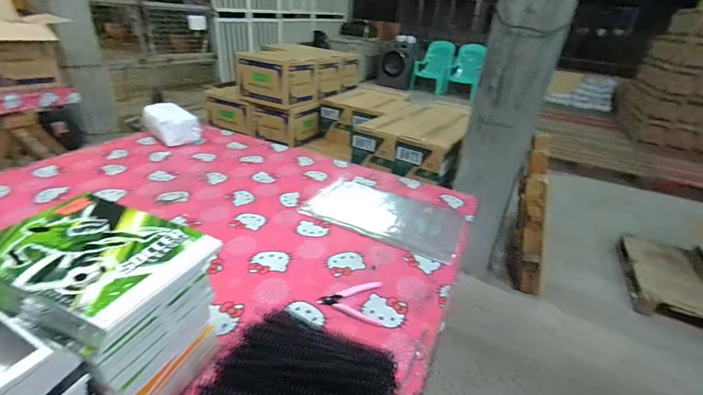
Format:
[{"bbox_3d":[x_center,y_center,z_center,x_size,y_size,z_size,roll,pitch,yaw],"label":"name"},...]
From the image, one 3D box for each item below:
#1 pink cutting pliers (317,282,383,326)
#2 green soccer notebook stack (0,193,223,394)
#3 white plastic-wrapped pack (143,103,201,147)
[{"bbox_3d":[-0.001,0.187,0.640,0.113,0.010,0.103,7,29,1],"label":"pink cutting pliers"},{"bbox_3d":[-0.289,0.155,0.429,0.203,0.233,0.149,14,30,14],"label":"green soccer notebook stack"},{"bbox_3d":[-0.650,-0.264,1.240,0.193,0.107,0.115,27,35,33],"label":"white plastic-wrapped pack"}]

